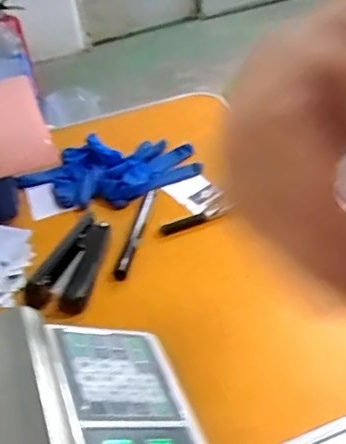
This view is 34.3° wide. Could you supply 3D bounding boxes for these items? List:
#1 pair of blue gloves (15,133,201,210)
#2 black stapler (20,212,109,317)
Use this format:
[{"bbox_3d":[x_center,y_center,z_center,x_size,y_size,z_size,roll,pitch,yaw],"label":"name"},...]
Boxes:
[{"bbox_3d":[-0.086,-0.070,0.743,0.228,0.033,0.120,-4,37,5],"label":"pair of blue gloves"},{"bbox_3d":[-0.105,0.041,0.608,0.060,0.032,0.129,6,39,17],"label":"black stapler"}]

